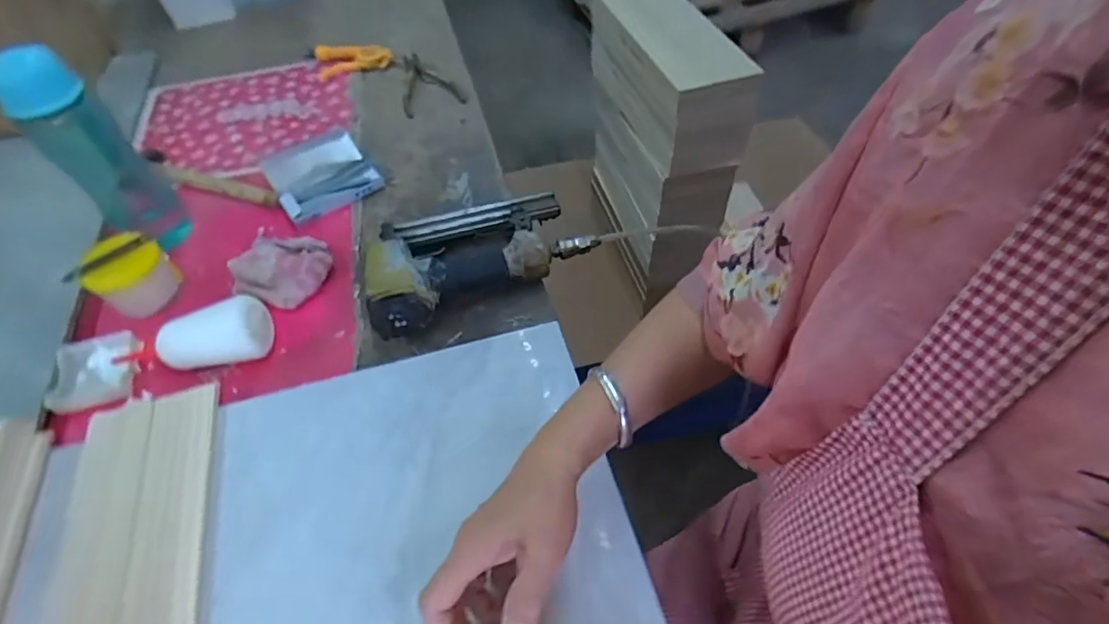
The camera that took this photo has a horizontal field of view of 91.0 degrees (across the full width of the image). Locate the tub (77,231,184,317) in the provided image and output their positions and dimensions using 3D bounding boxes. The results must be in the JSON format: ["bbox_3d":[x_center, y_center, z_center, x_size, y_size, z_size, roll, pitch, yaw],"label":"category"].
[{"bbox_3d":[-0.476,-0.046,0.607,0.070,0.054,0.077,25,57,20],"label":"tub"}]

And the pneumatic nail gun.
[{"bbox_3d":[-0.093,-0.076,0.606,0.238,0.060,0.155,-20,54,-13],"label":"pneumatic nail gun"}]

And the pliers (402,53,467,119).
[{"bbox_3d":[-0.195,-0.365,0.858,0.092,0.020,0.149,-11,52,-6],"label":"pliers"}]

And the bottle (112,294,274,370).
[{"bbox_3d":[-0.380,0.022,0.562,0.162,0.053,0.058,-6,52,-2],"label":"bottle"}]

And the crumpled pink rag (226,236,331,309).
[{"bbox_3d":[-0.318,-0.051,0.627,0.114,0.032,0.082,6,52,7],"label":"crumpled pink rag"}]

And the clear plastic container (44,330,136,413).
[{"bbox_3d":[-0.480,0.063,0.571,0.072,0.026,0.078,-22,54,-14],"label":"clear plastic container"}]

